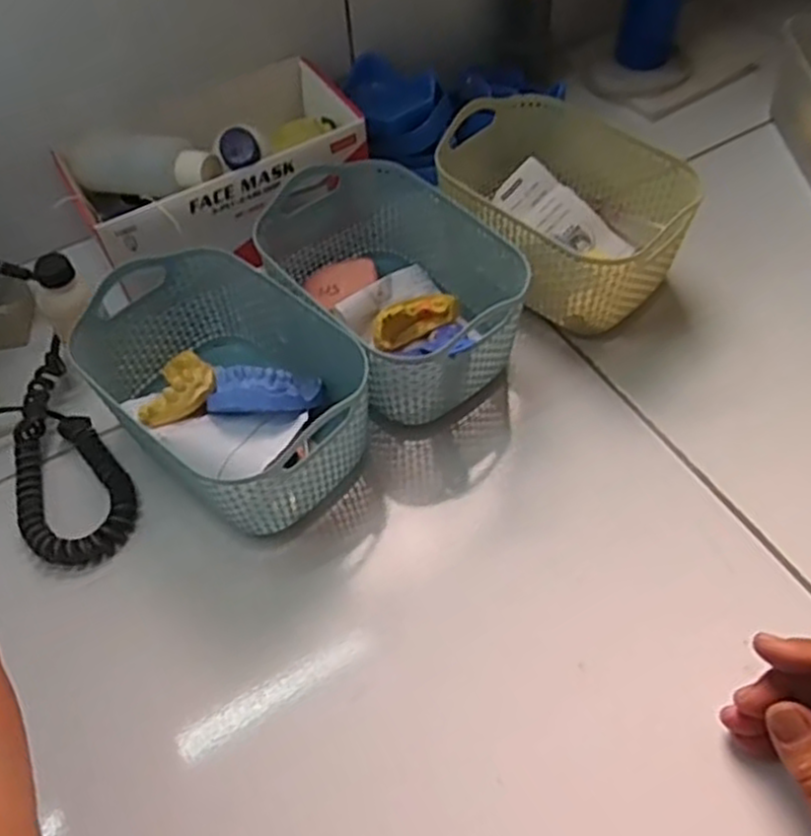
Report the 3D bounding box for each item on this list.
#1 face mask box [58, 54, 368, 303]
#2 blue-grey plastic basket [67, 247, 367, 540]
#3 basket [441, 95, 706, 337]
[{"bbox_3d":[-0.138,-0.184,0.552,0.200,0.074,0.124,-30,59,-16],"label":"face mask box"},{"bbox_3d":[-0.107,-0.016,0.458,0.174,0.077,0.117,35,64,25],"label":"blue-grey plastic basket"},{"bbox_3d":[0.104,-0.139,0.530,0.121,0.080,0.165,-40,62,-22],"label":"basket"}]

